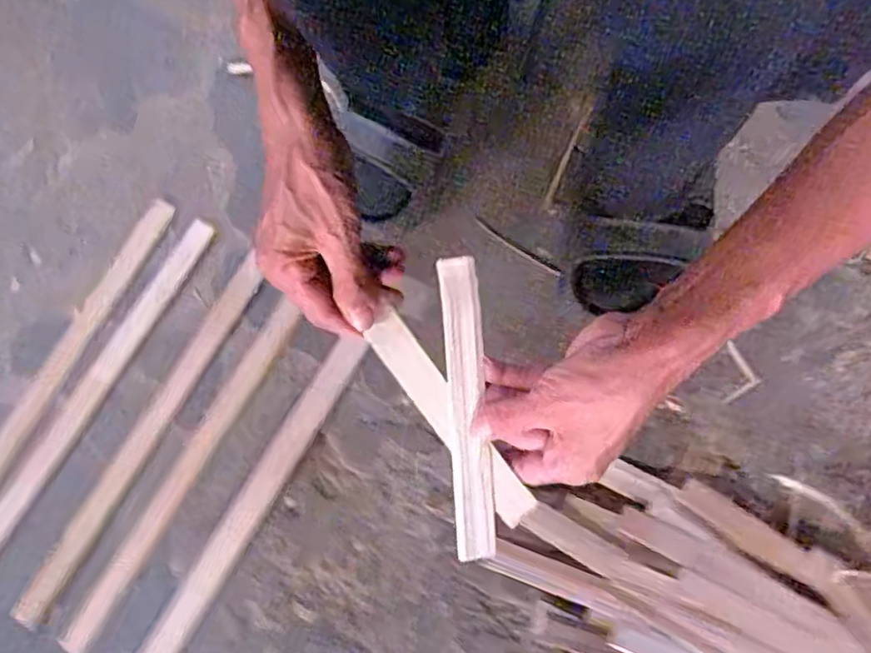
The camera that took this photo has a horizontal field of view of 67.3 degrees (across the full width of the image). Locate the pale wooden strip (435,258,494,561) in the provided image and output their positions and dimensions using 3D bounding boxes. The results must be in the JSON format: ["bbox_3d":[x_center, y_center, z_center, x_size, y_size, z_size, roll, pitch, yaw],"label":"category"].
[{"bbox_3d":[0.020,0.051,0.410,0.024,0.007,0.187,-3,91,1],"label":"pale wooden strip"}]

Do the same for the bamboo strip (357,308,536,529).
[{"bbox_3d":[0.009,0.058,0.414,0.025,0.006,0.152,-37,89,4],"label":"bamboo strip"}]

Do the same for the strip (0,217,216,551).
[{"bbox_3d":[-0.285,0.054,0.540,0.026,0.005,0.333,30,81,7],"label":"strip"}]

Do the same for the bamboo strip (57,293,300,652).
[{"bbox_3d":[-0.199,0.115,0.519,0.025,0.005,0.307,31,81,7],"label":"bamboo strip"}]

